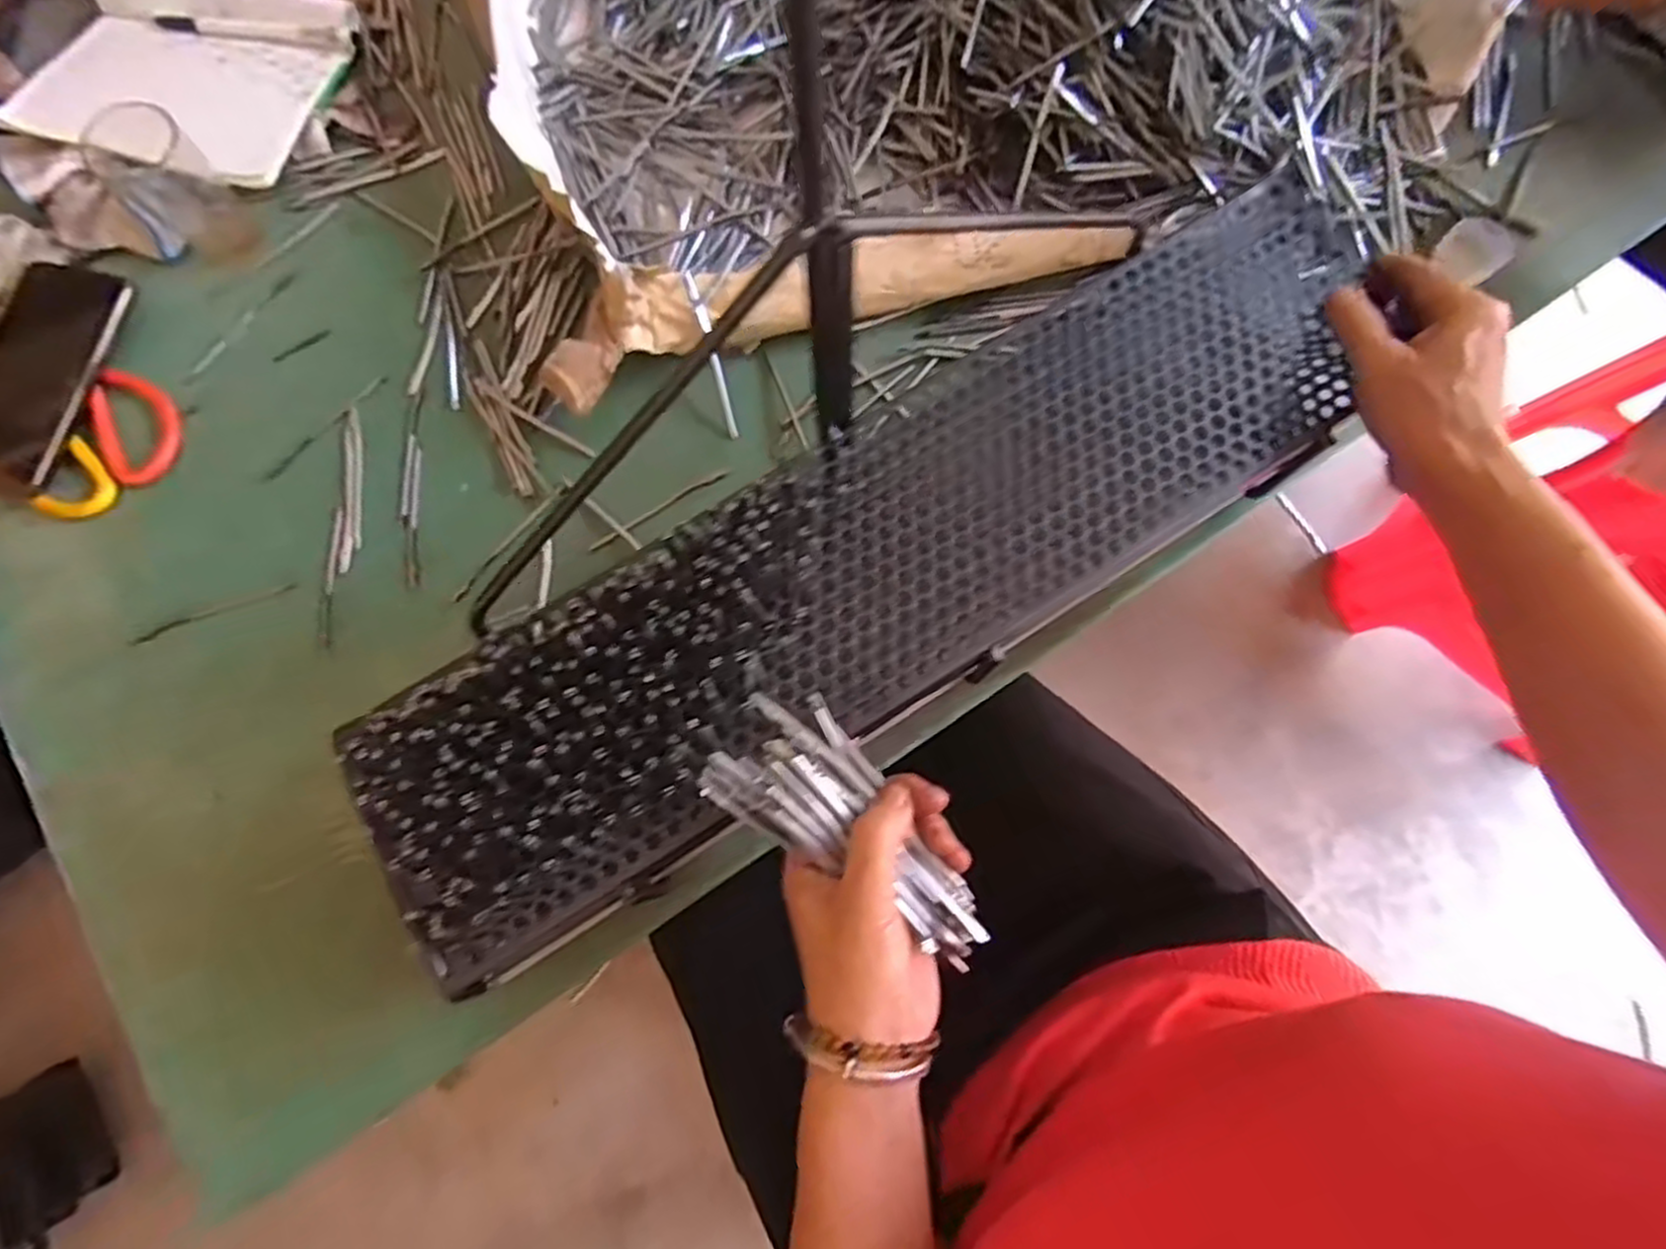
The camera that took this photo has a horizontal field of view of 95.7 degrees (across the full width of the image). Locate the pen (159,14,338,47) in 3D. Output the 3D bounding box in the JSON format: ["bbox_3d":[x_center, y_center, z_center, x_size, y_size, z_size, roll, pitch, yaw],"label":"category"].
[{"bbox_3d":[-0.442,-0.446,0.567,0.146,0.009,0.017,11,79,3],"label":"pen"}]

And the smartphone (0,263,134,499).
[{"bbox_3d":[-0.528,-0.165,0.499,0.065,0.010,0.157,16,81,-20],"label":"smartphone"}]

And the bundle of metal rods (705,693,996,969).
[{"bbox_3d":[0.014,0.097,0.346,0.150,0.034,0.060,42,82,1],"label":"bundle of metal rods"}]

